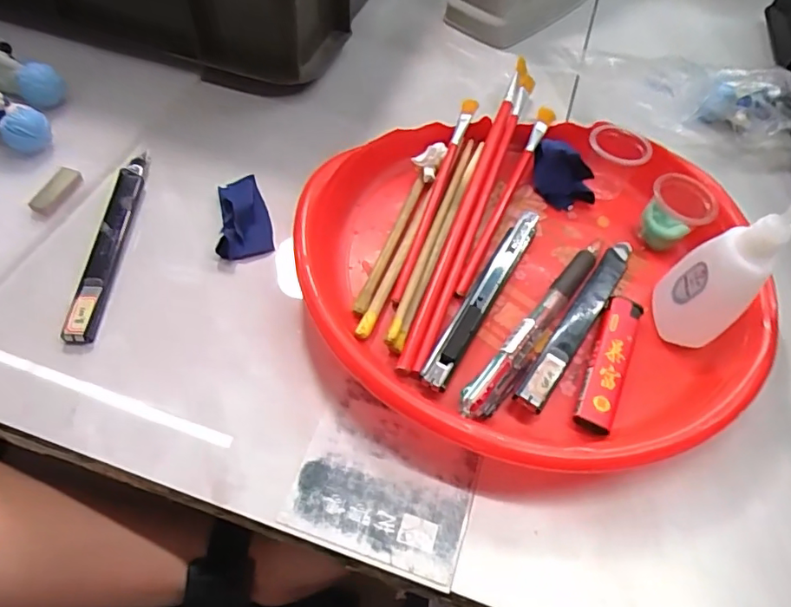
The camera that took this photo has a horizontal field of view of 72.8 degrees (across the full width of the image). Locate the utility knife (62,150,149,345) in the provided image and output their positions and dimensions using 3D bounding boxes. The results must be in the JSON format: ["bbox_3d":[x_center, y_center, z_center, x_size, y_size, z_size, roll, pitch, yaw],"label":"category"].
[{"bbox_3d":[-0.165,-0.039,0.314,0.018,0.012,0.137,1,57,-2],"label":"utility knife"}]

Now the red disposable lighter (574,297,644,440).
[{"bbox_3d":[0.111,0.030,0.279,0.019,0.008,0.079,23,59,11],"label":"red disposable lighter"}]

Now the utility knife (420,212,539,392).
[{"bbox_3d":[0.050,-0.008,0.300,0.015,0.008,0.135,27,60,14],"label":"utility knife"}]

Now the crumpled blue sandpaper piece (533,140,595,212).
[{"bbox_3d":[0.104,-0.085,0.344,0.028,0.023,0.048,-31,64,-20],"label":"crumpled blue sandpaper piece"}]

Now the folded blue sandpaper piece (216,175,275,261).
[{"bbox_3d":[-0.094,-0.056,0.329,0.031,0.014,0.063,-11,59,-9],"label":"folded blue sandpaper piece"}]

